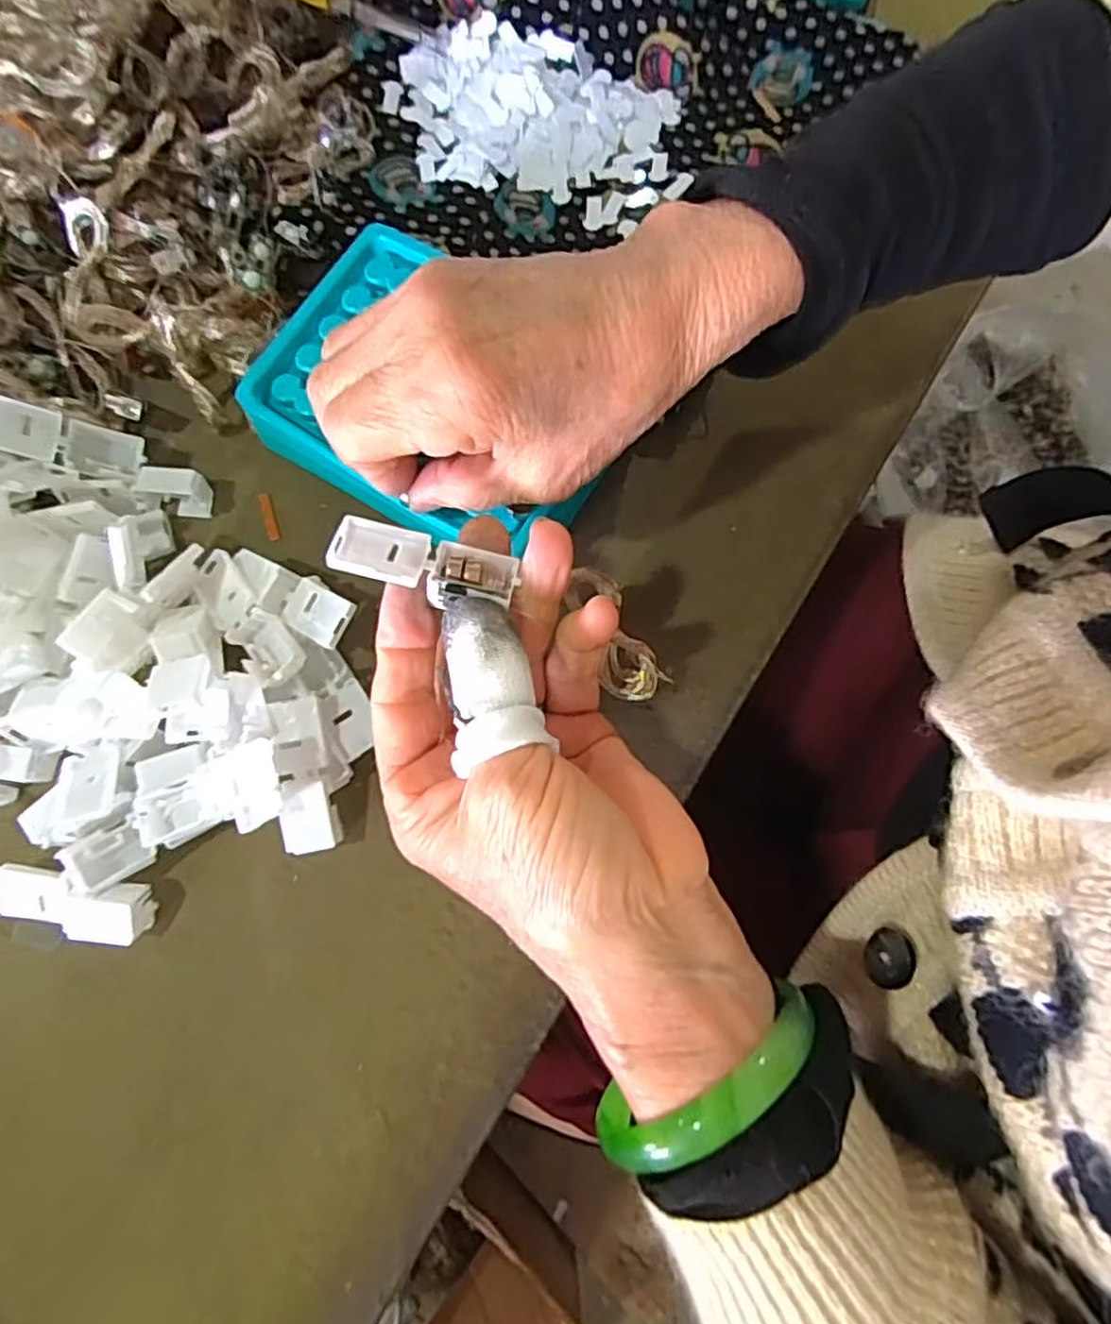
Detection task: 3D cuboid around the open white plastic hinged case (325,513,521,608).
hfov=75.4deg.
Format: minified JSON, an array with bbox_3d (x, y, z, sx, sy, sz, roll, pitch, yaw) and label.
[{"bbox_3d":[-0.040,-0.030,0.218,0.056,0.013,0.021,13,74,-4],"label":"open white plastic hinged case"}]

